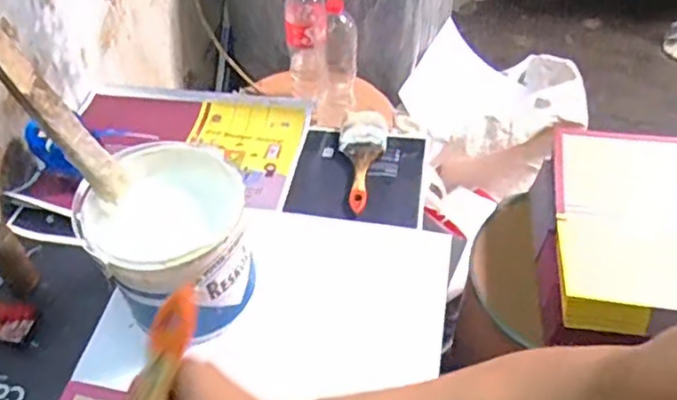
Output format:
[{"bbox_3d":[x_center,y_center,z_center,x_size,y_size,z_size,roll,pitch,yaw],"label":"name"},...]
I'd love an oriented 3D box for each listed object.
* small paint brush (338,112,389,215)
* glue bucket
[{"bbox_3d":[0.035,-0.068,0.981,0.074,0.019,0.201,4,50,6],"label":"small paint brush"},{"bbox_3d":[-0.196,0.058,0.771,0.172,0.183,0.163,-1,49,1],"label":"glue bucket"}]

